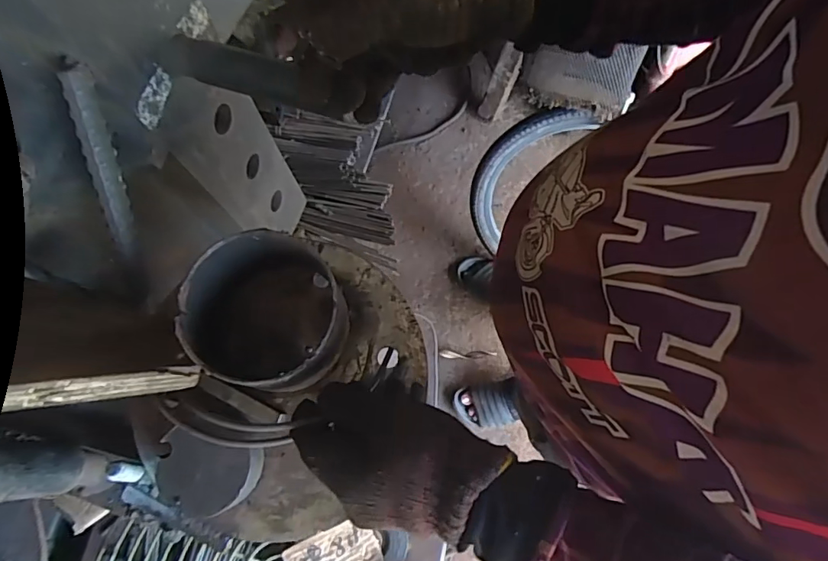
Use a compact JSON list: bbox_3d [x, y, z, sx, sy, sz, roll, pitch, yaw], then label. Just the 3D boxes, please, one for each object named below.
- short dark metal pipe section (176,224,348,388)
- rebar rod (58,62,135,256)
[{"bbox_3d":[-0.112,0.023,0.401,0.106,0.089,0.120,10,75,5],"label":"short dark metal pipe section"},{"bbox_3d":[-0.234,-0.084,0.379,0.017,0.145,0.015,4,34,0],"label":"rebar rod"}]

